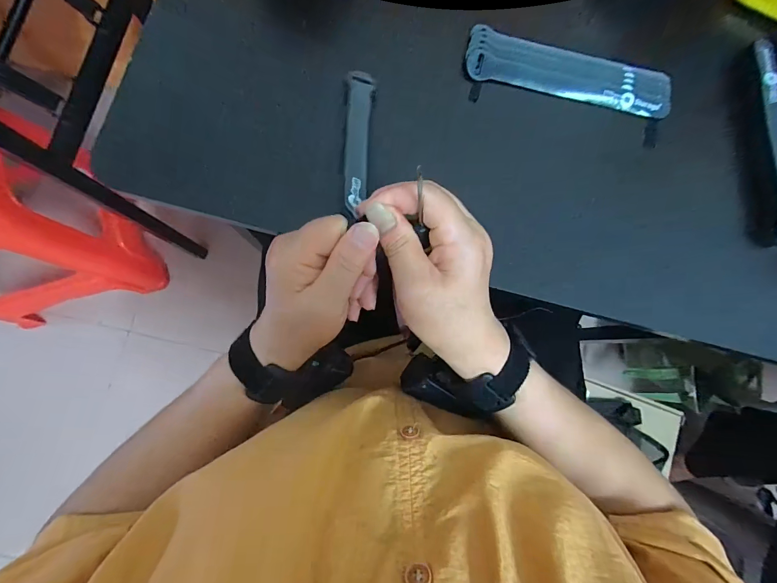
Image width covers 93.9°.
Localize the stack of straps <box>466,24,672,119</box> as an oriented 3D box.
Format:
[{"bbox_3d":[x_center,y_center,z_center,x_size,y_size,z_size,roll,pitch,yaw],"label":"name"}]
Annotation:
[{"bbox_3d":[0.174,-0.211,0.354,0.197,0.017,0.042,11,81,-2],"label":"stack of straps"}]

